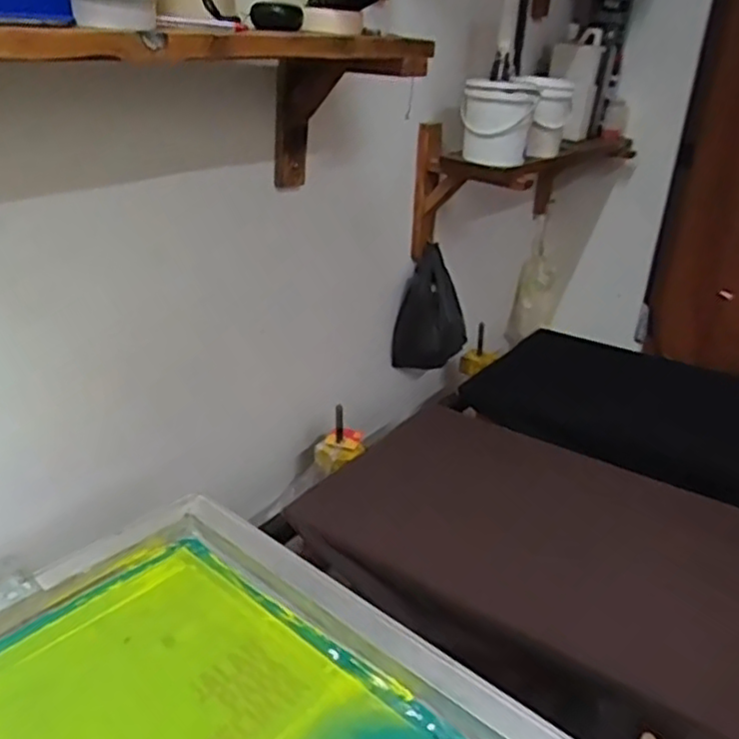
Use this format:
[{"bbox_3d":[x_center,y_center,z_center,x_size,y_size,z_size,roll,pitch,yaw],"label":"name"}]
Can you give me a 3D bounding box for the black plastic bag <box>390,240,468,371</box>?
[{"bbox_3d":[0.124,-0.111,1.361,0.143,0.241,0.071,9,27,8],"label":"black plastic bag"}]

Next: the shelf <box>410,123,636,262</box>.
[{"bbox_3d":[0.314,-0.358,1.367,0.208,0.218,0.558,24,32,32],"label":"shelf"}]

